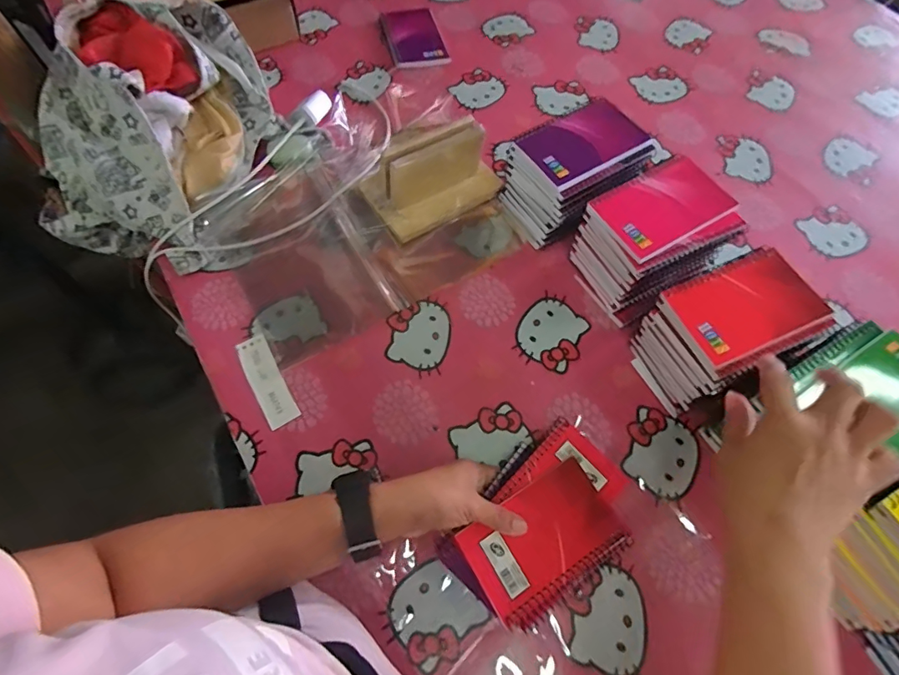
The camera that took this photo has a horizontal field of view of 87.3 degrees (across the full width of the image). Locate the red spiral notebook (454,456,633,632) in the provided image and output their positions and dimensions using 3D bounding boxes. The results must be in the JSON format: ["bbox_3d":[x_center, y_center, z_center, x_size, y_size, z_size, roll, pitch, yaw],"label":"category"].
[{"bbox_3d":[0.084,0.179,0.411,0.132,0.018,0.093,-30,75,-20],"label":"red spiral notebook"}]

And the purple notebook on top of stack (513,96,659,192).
[{"bbox_3d":[0.146,-0.212,0.508,0.135,0.017,0.088,-33,70,-16],"label":"purple notebook on top of stack"}]

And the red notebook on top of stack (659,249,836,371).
[{"bbox_3d":[0.271,-0.030,0.429,0.133,0.013,0.082,-22,67,-12],"label":"red notebook on top of stack"}]

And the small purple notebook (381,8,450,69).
[{"bbox_3d":[-0.056,-0.474,0.743,0.085,0.009,0.138,-14,66,-8],"label":"small purple notebook"}]

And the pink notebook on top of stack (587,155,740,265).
[{"bbox_3d":[0.214,-0.132,0.472,0.125,0.014,0.082,-29,68,-14],"label":"pink notebook on top of stack"}]

